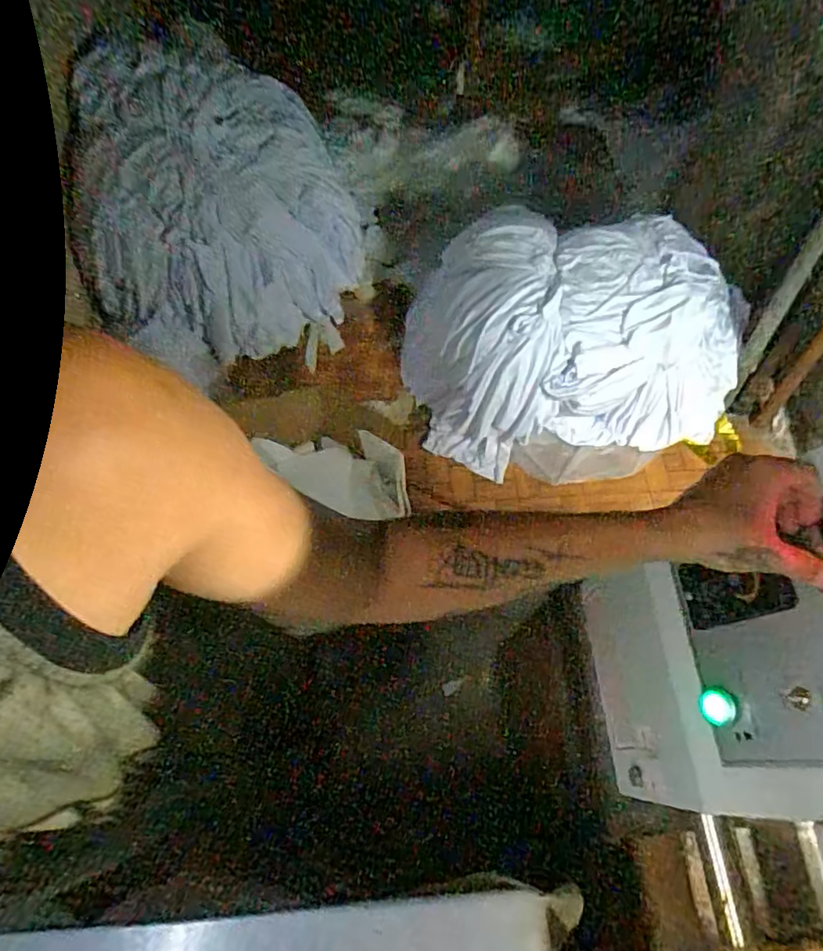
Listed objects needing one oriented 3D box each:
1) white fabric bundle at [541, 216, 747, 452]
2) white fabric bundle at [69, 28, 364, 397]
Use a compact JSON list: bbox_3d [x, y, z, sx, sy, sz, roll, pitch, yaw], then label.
[{"bbox_3d":[0.608,-0.377,1.568,0.525,0.340,0.510,4,65,1],"label":"white fabric bundle"},{"bbox_3d":[-0.457,-0.641,1.535,0.648,0.556,0.567,-11,66,-6],"label":"white fabric bundle"}]

